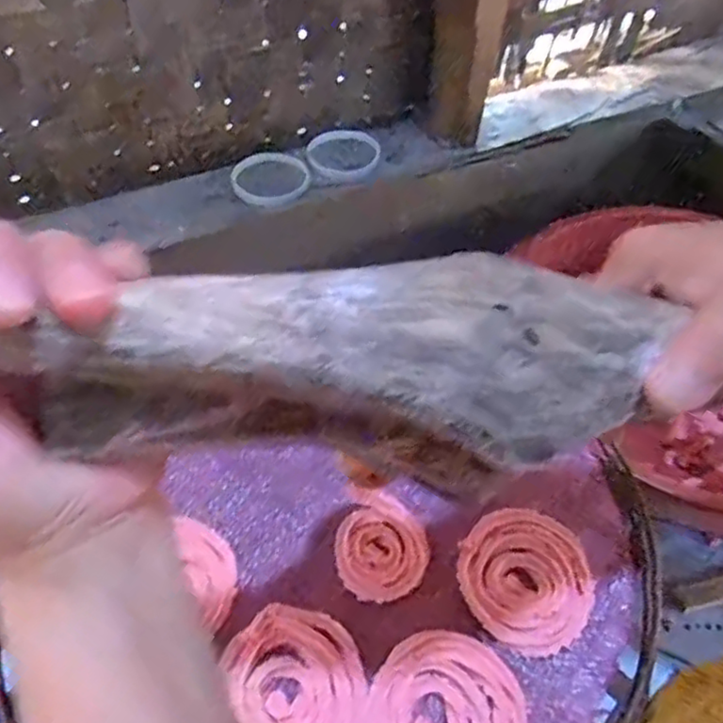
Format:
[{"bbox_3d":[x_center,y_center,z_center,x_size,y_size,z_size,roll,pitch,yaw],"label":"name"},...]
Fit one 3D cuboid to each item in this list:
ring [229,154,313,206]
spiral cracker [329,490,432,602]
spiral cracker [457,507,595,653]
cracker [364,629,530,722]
[{"bbox_3d":[-0.106,-0.215,0.774,0.095,0.015,0.058,-9,91,-13],"label":"ring"},{"bbox_3d":[0.010,0.114,0.387,0.051,0.008,0.052,-21,57,-18],"label":"spiral cracker"},{"bbox_3d":[0.096,0.124,0.379,0.074,0.012,0.075,2,53,-2],"label":"spiral cracker"},{"bbox_3d":[0.044,0.179,0.332,0.078,0.009,0.080,2,53,-2],"label":"cracker"}]

